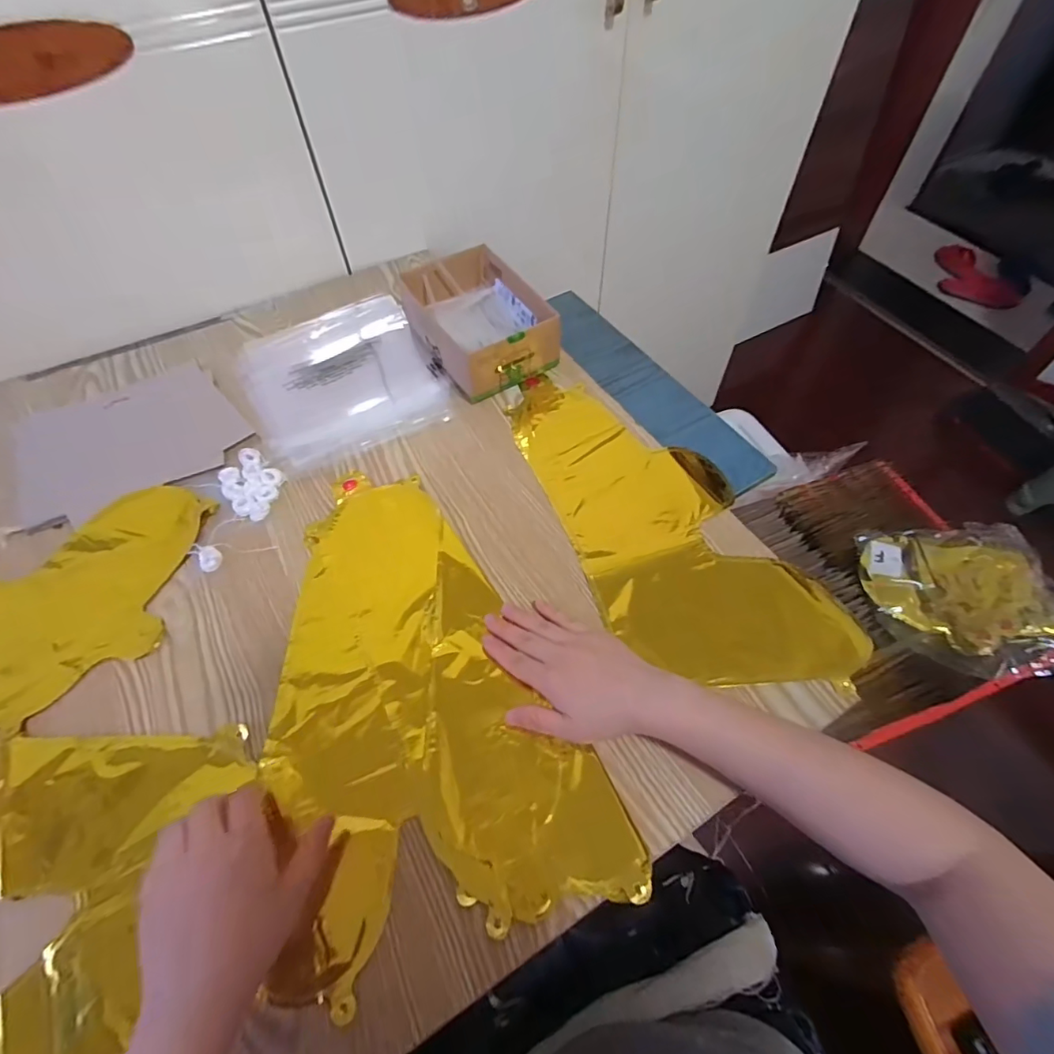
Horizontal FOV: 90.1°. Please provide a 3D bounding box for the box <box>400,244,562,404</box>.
[{"bbox_3d":[-0.056,-0.241,0.625,0.121,0.070,0.179,-25,59,-14],"label":"box"}]

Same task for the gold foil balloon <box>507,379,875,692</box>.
[{"bbox_3d":[0.123,-0.018,0.517,0.185,0.006,0.402,-23,59,-13],"label":"gold foil balloon"}]

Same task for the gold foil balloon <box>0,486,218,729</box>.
[{"bbox_3d":[-0.515,0.063,0.486,0.386,0.018,0.224,0,56,2],"label":"gold foil balloon"}]

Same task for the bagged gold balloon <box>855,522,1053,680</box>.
[{"bbox_3d":[0.576,0.088,0.689,0.217,0.022,0.217,-5,53,6],"label":"bagged gold balloon"}]

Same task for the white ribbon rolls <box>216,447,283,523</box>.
[{"bbox_3d":[-0.285,-0.044,0.546,0.084,0.009,0.057,36,64,23],"label":"white ribbon rolls"}]

